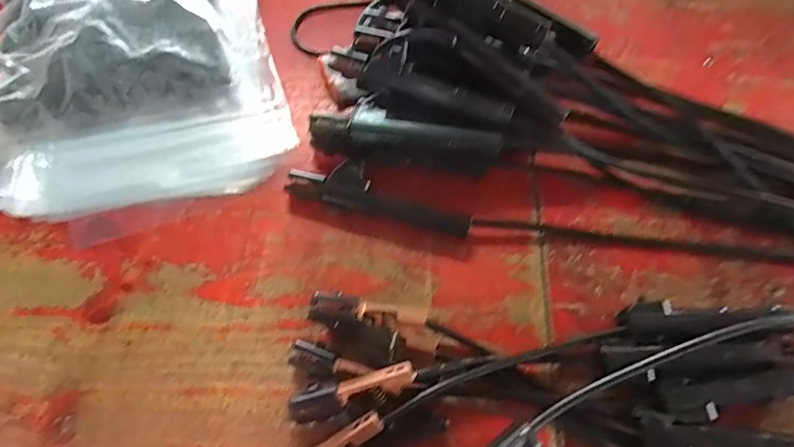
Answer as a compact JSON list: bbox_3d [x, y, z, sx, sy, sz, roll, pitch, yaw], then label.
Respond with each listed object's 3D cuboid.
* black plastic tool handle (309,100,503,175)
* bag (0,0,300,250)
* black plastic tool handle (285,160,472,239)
[{"bbox_3d":[0.007,-0.086,0.511,0.200,0.060,0.049,11,64,5],"label":"black plastic tool handle"},{"bbox_3d":[-0.350,-0.225,0.570,0.358,0.064,0.489,-17,65,-9],"label":"bag"},{"bbox_3d":[-0.017,-0.029,0.502,0.194,0.026,0.045,13,64,6],"label":"black plastic tool handle"}]

